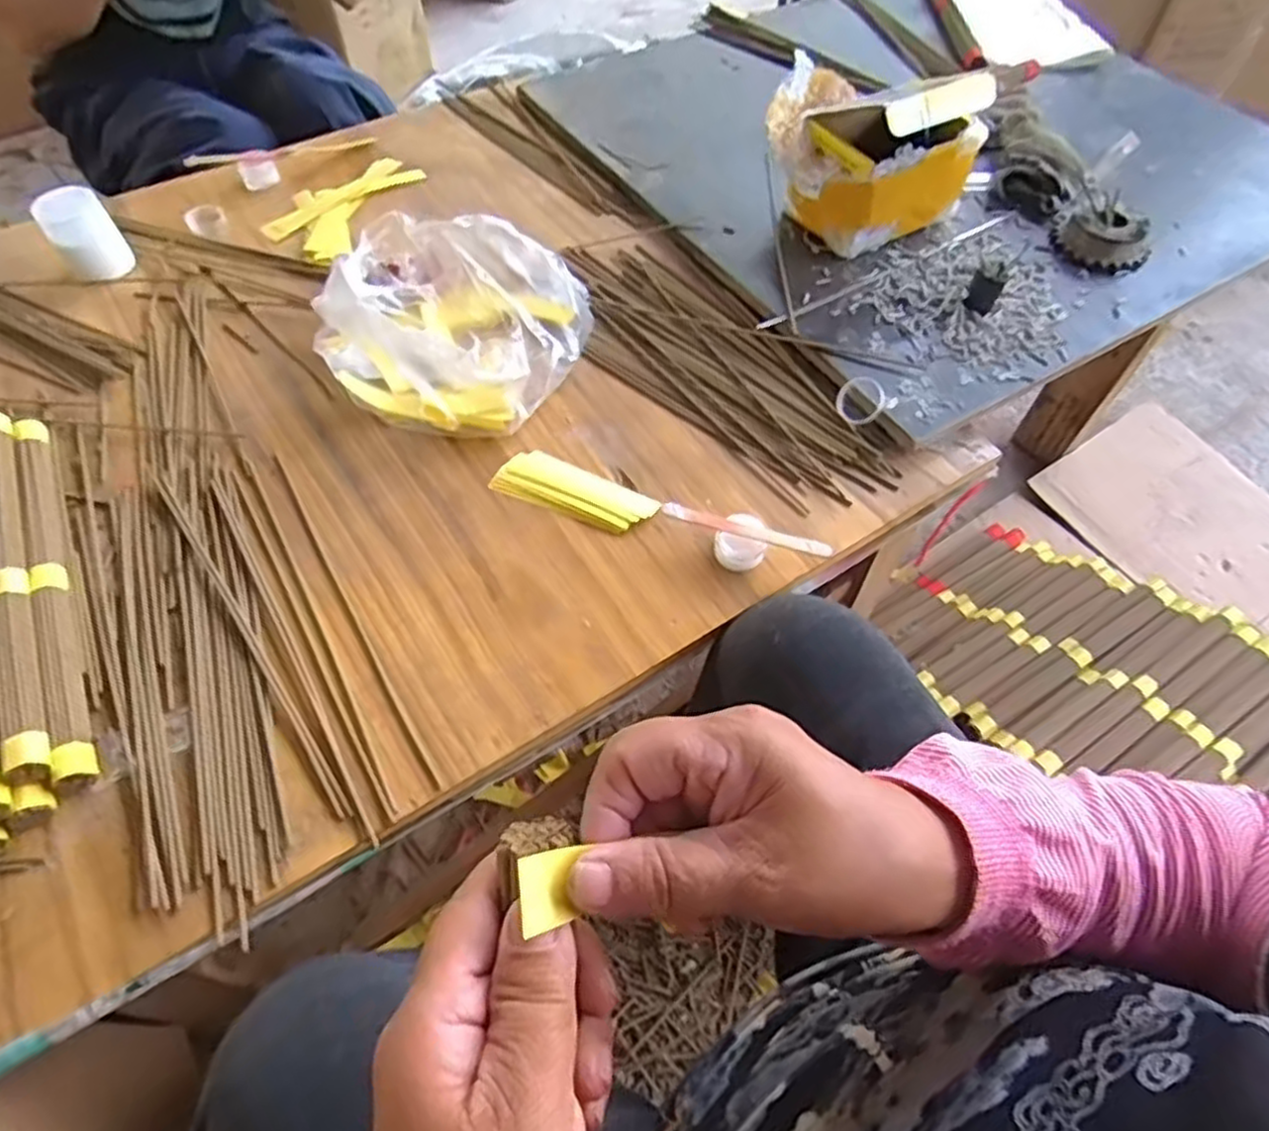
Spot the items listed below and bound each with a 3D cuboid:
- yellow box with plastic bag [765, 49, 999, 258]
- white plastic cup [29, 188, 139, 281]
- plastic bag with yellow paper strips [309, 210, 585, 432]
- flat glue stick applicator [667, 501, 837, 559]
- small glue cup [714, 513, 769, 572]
[{"bbox_3d":[0.220,-0.403,0.709,0.157,0.119,0.165,-30,62,-19],"label":"yellow box with plastic bag"},{"bbox_3d":[-0.520,-0.313,0.695,0.056,0.063,0.055,0,57,-1],"label":"white plastic cup"},{"bbox_3d":[-0.157,-0.223,0.629,0.213,0.087,0.214,17,58,10],"label":"plastic bag with yellow paper strips"},{"bbox_3d":[0.079,-0.025,0.525,0.121,0.007,0.012,18,59,10],"label":"flat glue stick applicator"},{"bbox_3d":[0.080,-0.019,0.539,0.036,0.025,0.041,23,60,13],"label":"small glue cup"}]

